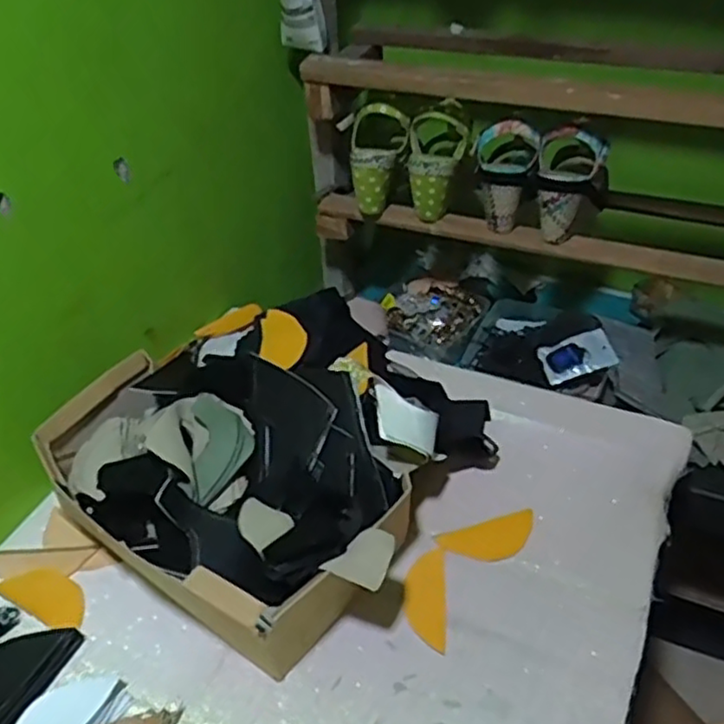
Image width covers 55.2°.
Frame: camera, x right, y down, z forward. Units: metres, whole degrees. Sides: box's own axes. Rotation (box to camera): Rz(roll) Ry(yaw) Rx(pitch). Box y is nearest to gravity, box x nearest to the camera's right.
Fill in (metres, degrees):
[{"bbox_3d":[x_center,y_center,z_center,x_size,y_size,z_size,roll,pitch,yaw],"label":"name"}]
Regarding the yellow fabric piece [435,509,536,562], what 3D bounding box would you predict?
[{"bbox_3d":[0.131,0.179,0.698,0.104,0.007,0.047,-14,41,-14],"label":"yellow fabric piece"}]

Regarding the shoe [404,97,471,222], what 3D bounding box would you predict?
[{"bbox_3d":[0.102,-0.263,0.926,0.081,0.136,0.071,4,39,8],"label":"shoe"}]

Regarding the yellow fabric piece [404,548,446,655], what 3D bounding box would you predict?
[{"bbox_3d":[0.060,0.220,0.652,0.038,0.004,0.099,2,39,5],"label":"yellow fabric piece"}]

